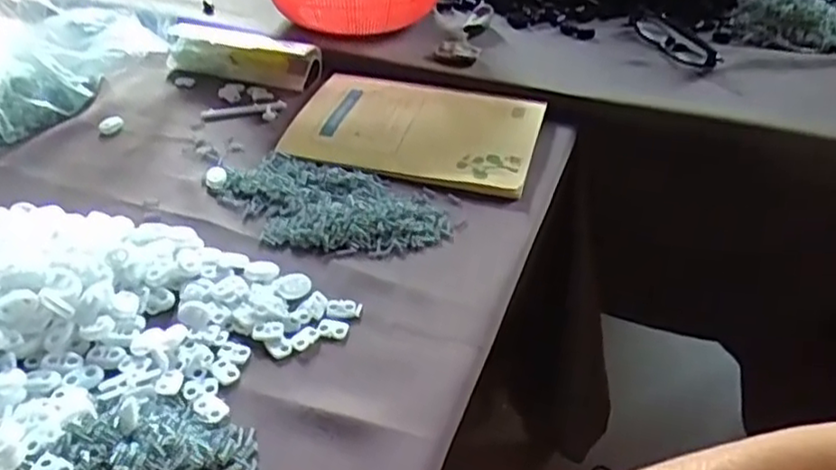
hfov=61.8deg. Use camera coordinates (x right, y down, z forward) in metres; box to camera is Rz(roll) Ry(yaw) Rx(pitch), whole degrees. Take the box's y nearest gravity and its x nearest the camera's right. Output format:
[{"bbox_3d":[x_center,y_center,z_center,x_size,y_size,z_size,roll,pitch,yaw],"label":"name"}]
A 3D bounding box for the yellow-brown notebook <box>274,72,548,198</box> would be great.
[{"bbox_3d":[0.000,-0.094,0.603,0.202,0.014,0.146,12,39,14],"label":"yellow-brown notebook"}]

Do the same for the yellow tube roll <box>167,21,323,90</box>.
[{"bbox_3d":[-0.171,-0.174,0.679,0.150,0.040,0.034,10,38,11],"label":"yellow tube roll"}]

